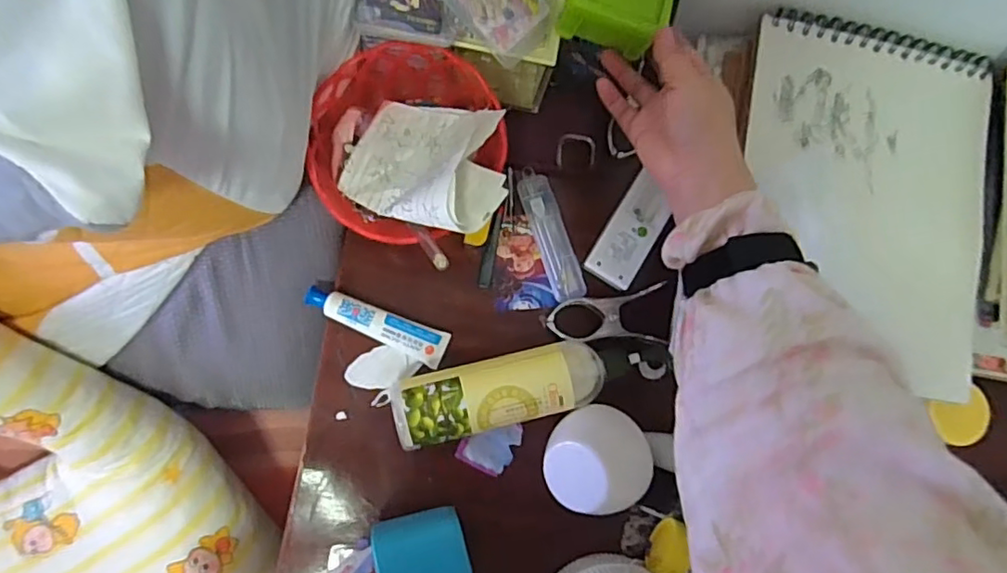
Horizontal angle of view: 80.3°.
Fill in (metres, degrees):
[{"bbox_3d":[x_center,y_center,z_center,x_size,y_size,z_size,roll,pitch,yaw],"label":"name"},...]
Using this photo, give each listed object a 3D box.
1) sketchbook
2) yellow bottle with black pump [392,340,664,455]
[{"bbox_3d":[0.295,-0.072,0.483,0.212,0.018,0.276,10,83,-4],"label":"sketchbook"},{"bbox_3d":[0.020,0.087,0.513,0.224,0.058,0.062,-12,85,-7],"label":"yellow bottle with black pump"}]

